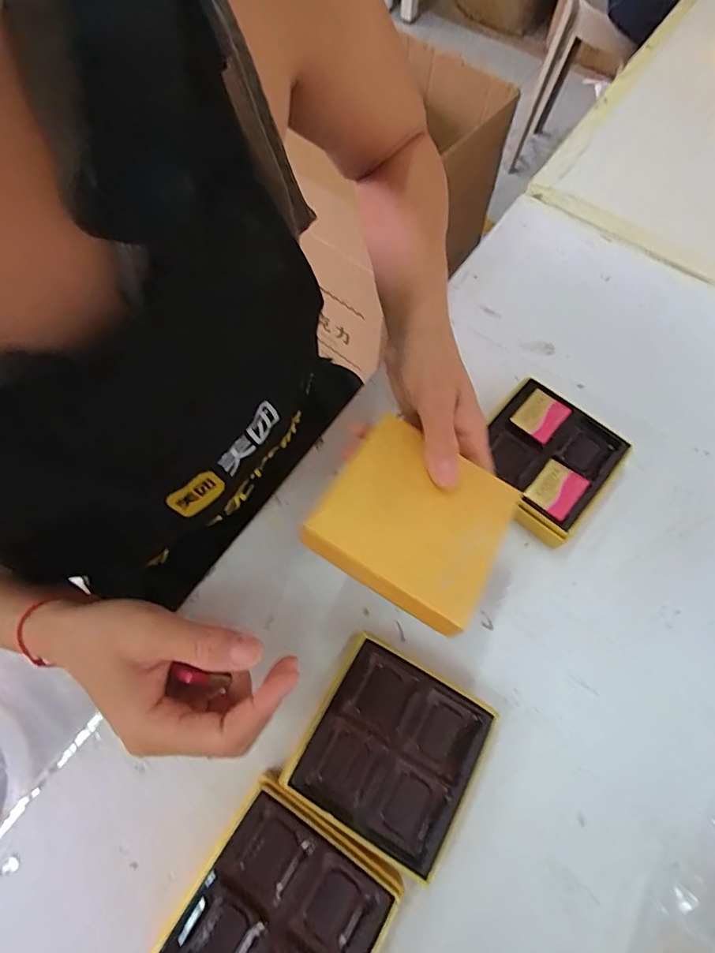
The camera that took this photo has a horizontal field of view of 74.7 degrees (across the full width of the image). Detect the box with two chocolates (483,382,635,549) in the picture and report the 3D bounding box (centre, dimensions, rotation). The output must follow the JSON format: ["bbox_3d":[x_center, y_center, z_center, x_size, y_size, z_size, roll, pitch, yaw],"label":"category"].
[{"bbox_3d":[0.140,-0.012,0.361,0.093,0.033,0.099,38,71,14],"label":"box with two chocolates"}]

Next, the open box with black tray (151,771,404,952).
[{"bbox_3d":[-0.041,0.237,0.255,0.094,0.028,0.098,31,70,12],"label":"open box with black tray"}]

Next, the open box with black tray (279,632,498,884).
[{"bbox_3d":[0.019,0.164,0.288,0.095,0.031,0.094,29,69,11],"label":"open box with black tray"}]

